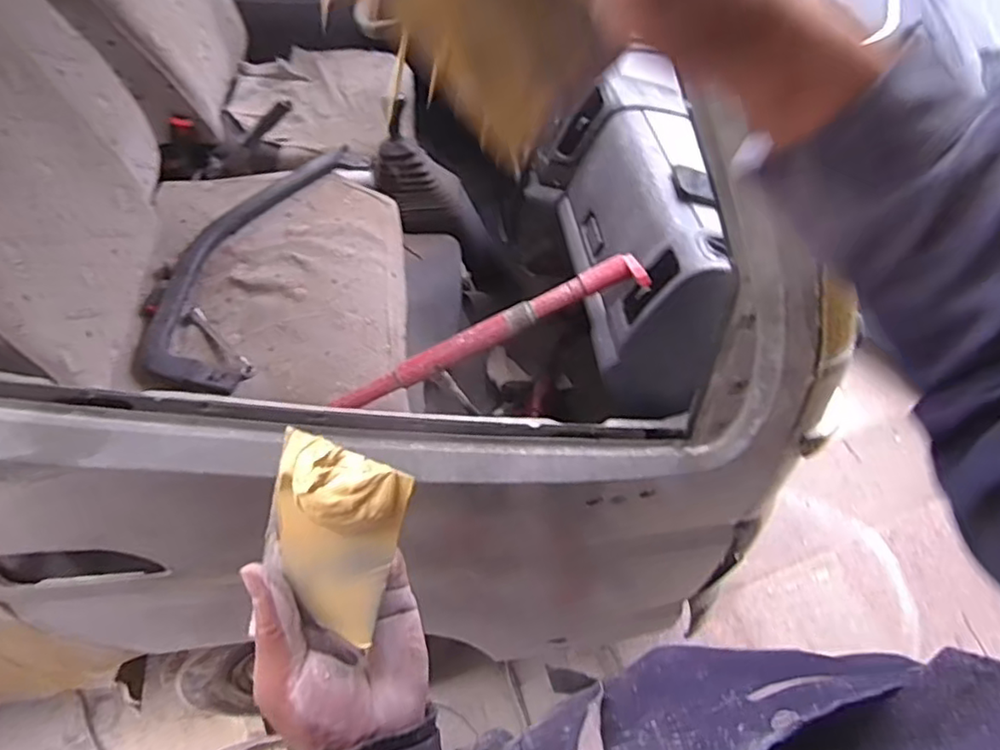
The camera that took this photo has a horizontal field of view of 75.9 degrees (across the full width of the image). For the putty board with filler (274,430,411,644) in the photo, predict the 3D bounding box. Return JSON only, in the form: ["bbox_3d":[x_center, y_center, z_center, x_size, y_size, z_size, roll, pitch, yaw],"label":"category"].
[{"bbox_3d":[-0.092,0.092,0.348,0.070,0.112,0.019,18,24,10],"label":"putty board with filler"}]

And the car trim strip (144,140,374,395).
[{"bbox_3d":[-0.474,-0.246,1.229,0.237,0.028,0.626,14,58,5],"label":"car trim strip"}]

